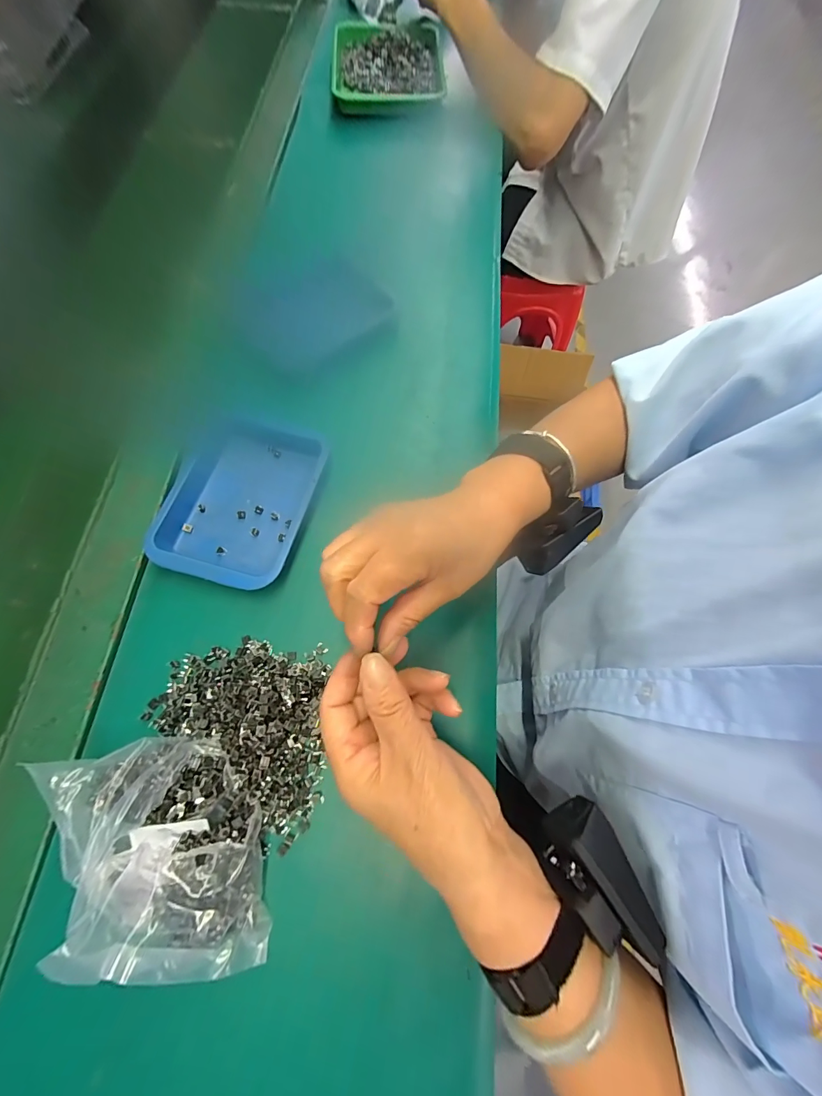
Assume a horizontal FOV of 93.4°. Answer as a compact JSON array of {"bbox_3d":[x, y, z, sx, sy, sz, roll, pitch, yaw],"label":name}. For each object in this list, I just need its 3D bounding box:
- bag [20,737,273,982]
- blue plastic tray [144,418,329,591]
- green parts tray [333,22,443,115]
[{"bbox_3d":[-0.149,0.181,0.234,0.085,0.073,0.171,-39,77,-14],"label":"bag"},{"bbox_3d":[-0.151,-0.051,0.347,0.117,0.026,0.167,12,72,1],"label":"blue plastic tray"},{"bbox_3d":[-0.035,-0.745,0.595,0.161,0.026,0.228,0,72,-3],"label":"green parts tray"}]

